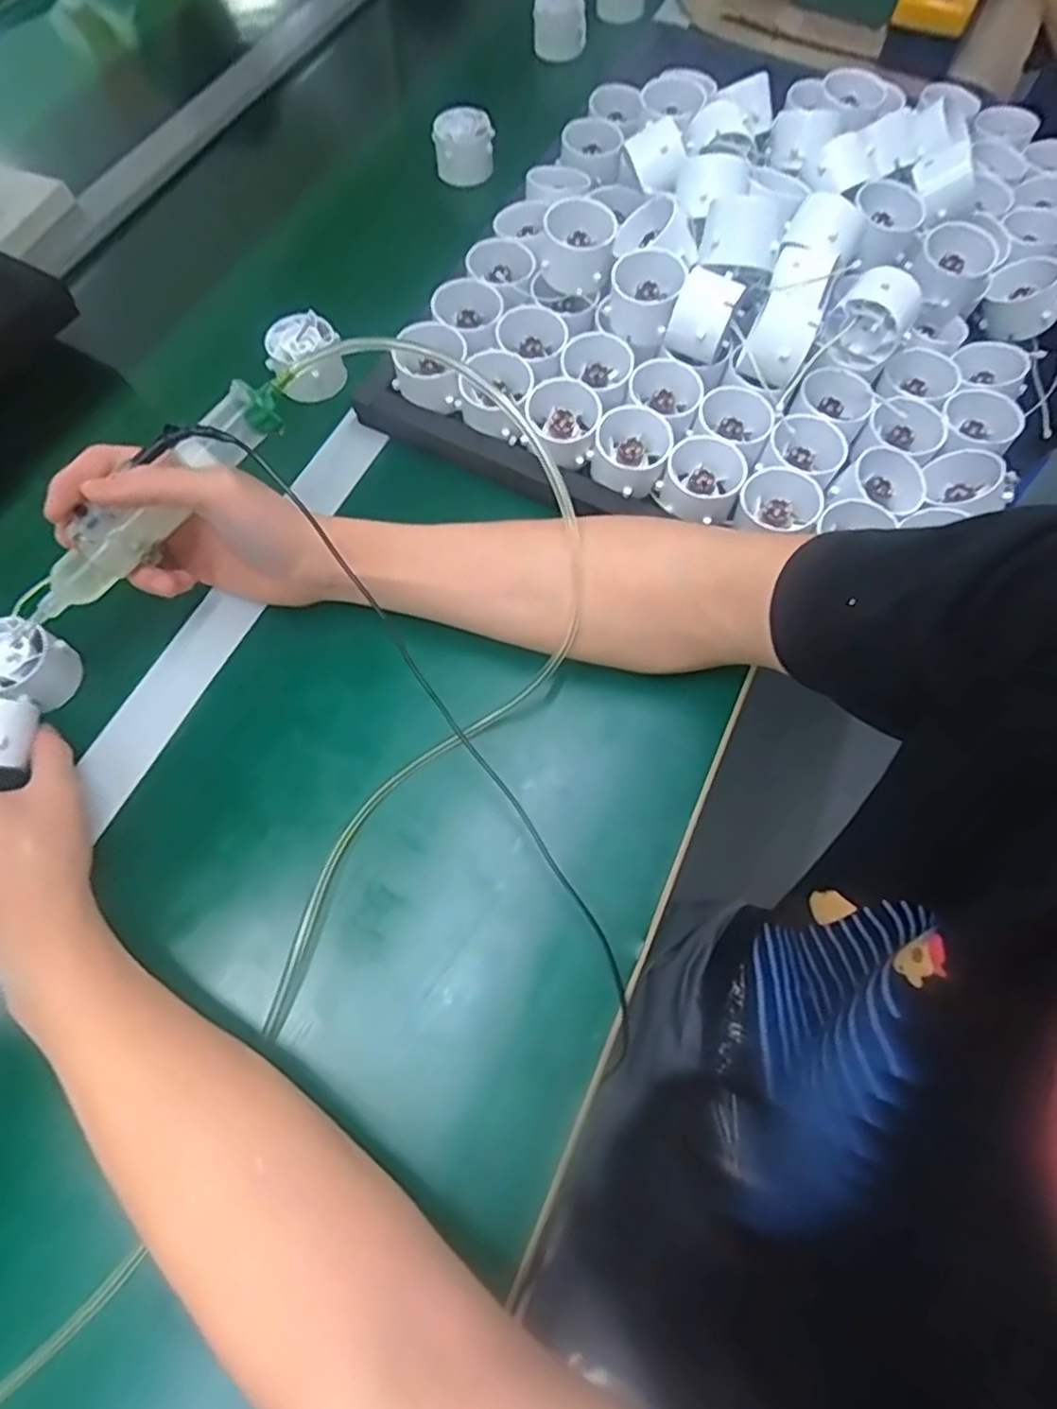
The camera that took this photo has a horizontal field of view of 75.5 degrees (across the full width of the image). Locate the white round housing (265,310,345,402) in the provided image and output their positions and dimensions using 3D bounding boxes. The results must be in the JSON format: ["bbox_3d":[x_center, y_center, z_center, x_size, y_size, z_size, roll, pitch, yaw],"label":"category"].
[{"bbox_3d":[-0.168,-0.263,0.518,0.053,0.043,0.053,0,67,0],"label":"white round housing"}]

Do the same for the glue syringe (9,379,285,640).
[{"bbox_3d":[-0.204,-0.101,0.364,0.186,0.028,0.026,-42,71,5],"label":"glue syringe"}]

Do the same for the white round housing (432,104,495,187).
[{"bbox_3d":[-0.058,-0.507,0.620,0.054,0.041,0.058,-12,67,-5],"label":"white round housing"}]

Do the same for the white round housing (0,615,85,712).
[{"bbox_3d":[-0.309,-0.023,0.416,0.049,0.035,0.045,0,67,0],"label":"white round housing"}]

